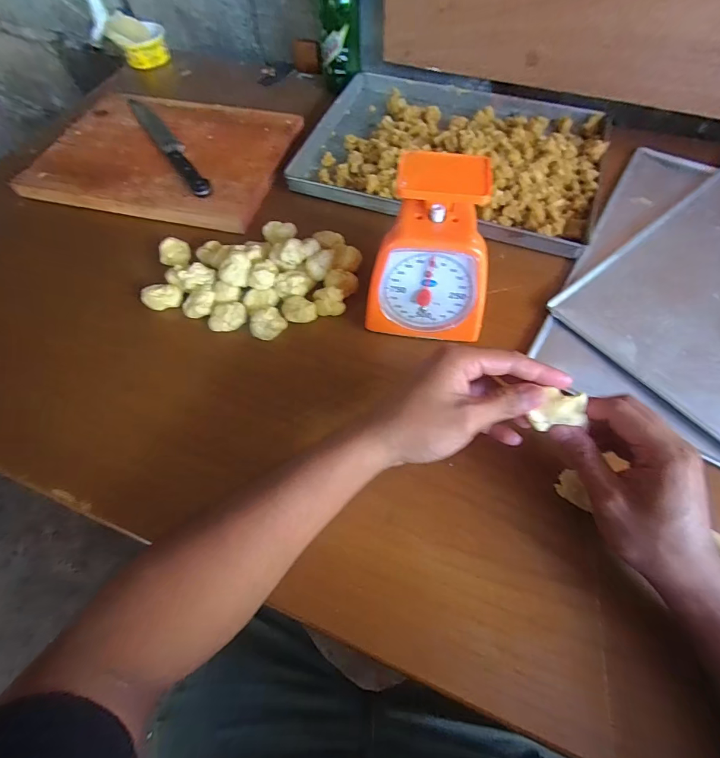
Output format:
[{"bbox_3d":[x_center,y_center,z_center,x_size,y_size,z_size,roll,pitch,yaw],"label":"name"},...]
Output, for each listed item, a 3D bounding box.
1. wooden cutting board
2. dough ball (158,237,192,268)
[{"bbox_3d":[-0.299,-0.353,0.577,0.364,0.022,0.280,13,63,8],"label":"wooden cutting board"},{"bbox_3d":[-0.236,-0.161,0.479,0.037,0.021,0.036,0,62,1],"label":"dough ball"}]

